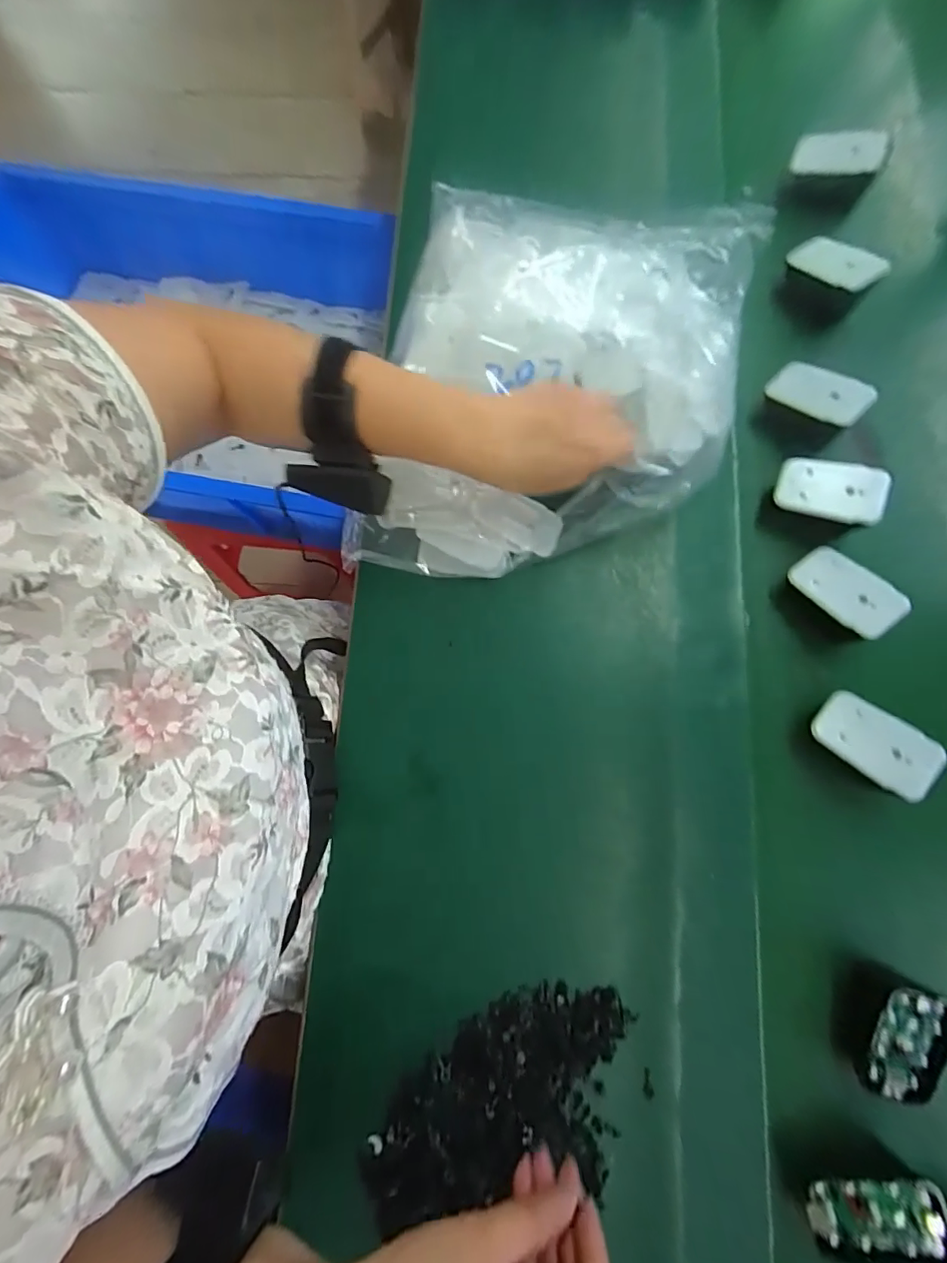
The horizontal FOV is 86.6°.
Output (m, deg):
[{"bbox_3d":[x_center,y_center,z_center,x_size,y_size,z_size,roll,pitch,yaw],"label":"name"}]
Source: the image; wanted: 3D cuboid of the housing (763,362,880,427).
[{"bbox_3d":[0.263,-0.181,0.384,0.069,0.016,0.034,35,108,23],"label":"housing"}]

